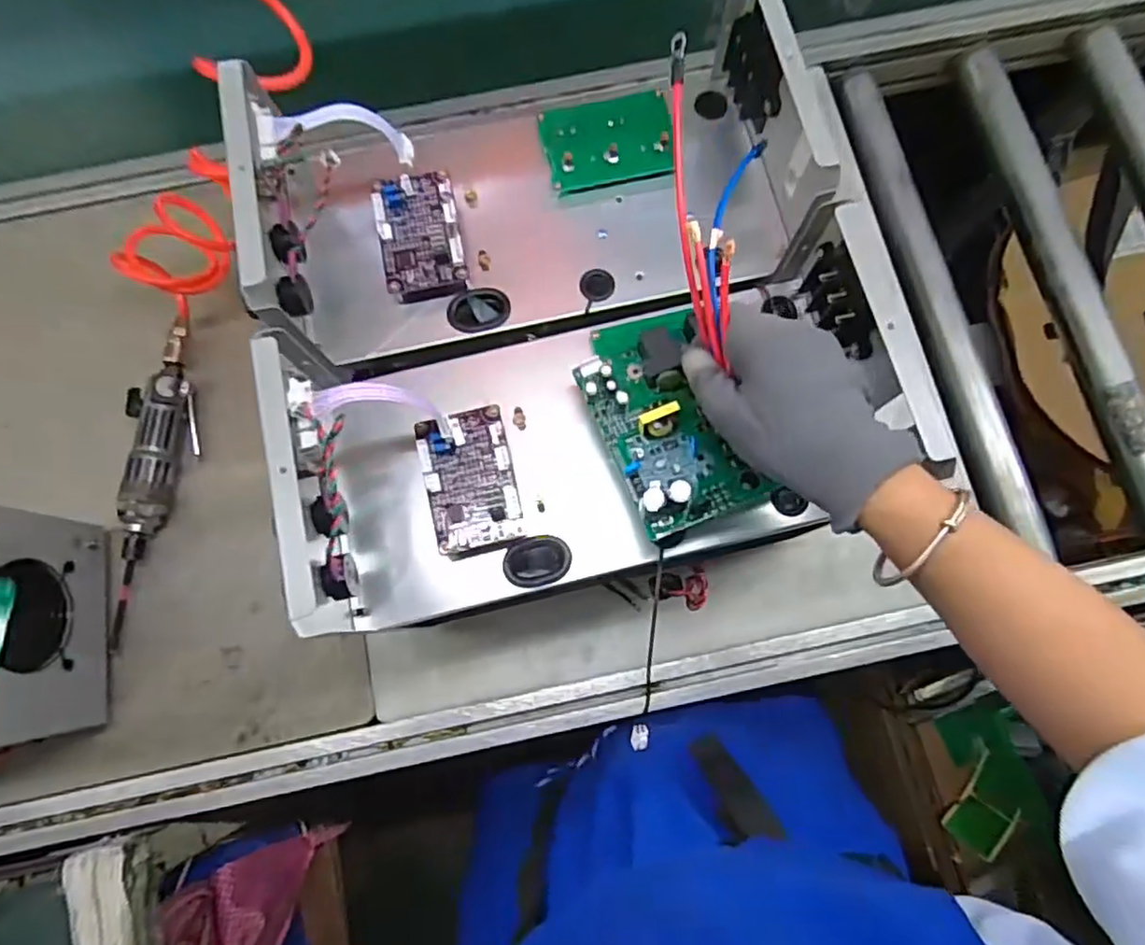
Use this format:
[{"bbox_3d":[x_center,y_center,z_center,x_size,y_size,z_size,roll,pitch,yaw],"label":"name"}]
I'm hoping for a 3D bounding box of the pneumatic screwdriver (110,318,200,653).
[{"bbox_3d":[-0.401,0.003,0.622,0.054,0.040,0.315,0,77,1],"label":"pneumatic screwdriver"}]

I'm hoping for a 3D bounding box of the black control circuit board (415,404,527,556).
[{"bbox_3d":[-0.069,0.003,0.432,0.059,0.015,0.092,-13,77,-3],"label":"black control circuit board"}]

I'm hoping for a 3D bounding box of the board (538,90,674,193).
[{"bbox_3d":[0.028,-0.264,0.509,0.099,0.009,0.076,-11,77,-2],"label":"board"}]

